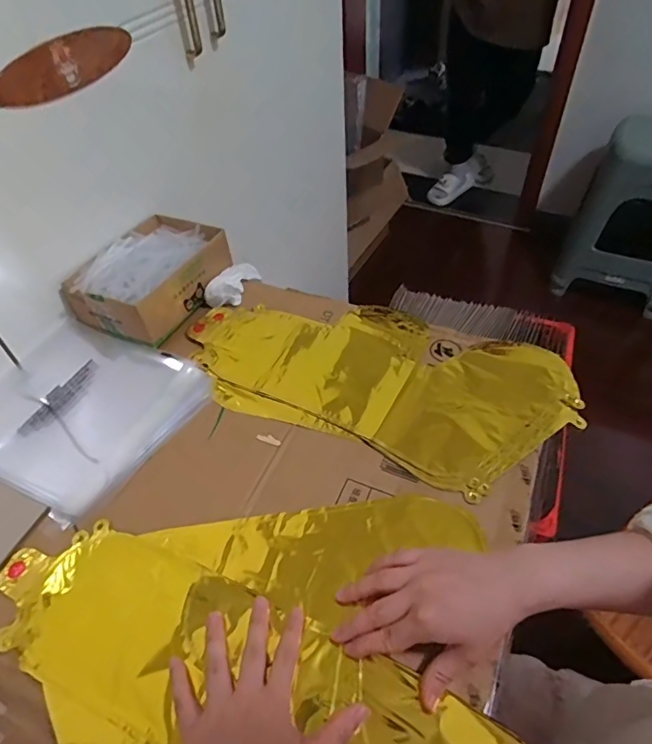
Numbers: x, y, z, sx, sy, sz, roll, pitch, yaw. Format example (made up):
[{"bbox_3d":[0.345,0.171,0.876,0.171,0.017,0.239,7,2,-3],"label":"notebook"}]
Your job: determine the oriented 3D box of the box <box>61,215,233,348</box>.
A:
[{"bbox_3d":[-0.228,-0.131,0.659,0.135,0.073,0.191,19,53,19],"label":"box"}]

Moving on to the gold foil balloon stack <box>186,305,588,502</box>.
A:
[{"bbox_3d":[0.050,-0.003,0.578,0.435,0.013,0.211,17,52,17],"label":"gold foil balloon stack"}]

